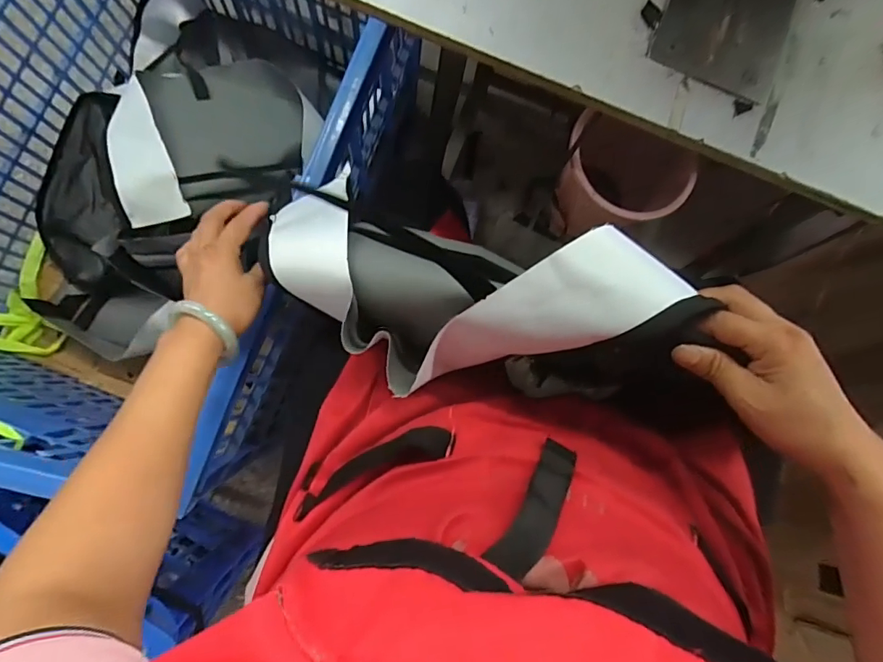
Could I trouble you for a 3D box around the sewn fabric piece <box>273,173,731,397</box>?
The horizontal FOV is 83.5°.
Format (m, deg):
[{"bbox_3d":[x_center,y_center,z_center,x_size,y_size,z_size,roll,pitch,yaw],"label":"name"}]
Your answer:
[{"bbox_3d":[-0.016,-0.034,0.383,0.374,0.058,0.137,18,81,30],"label":"sewn fabric piece"}]

